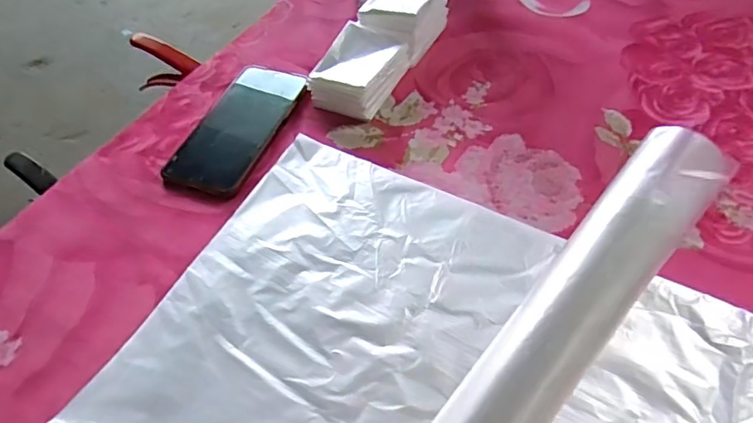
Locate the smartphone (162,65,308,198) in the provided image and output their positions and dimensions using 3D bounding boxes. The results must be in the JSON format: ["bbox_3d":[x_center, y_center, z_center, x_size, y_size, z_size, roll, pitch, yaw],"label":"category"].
[{"bbox_3d":[-0.131,-0.084,0.527,0.081,0.012,0.163,17,56,16],"label":"smartphone"}]

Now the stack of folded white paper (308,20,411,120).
[{"bbox_3d":[-0.019,-0.136,0.538,0.069,0.042,0.089,24,58,20],"label":"stack of folded white paper"}]

